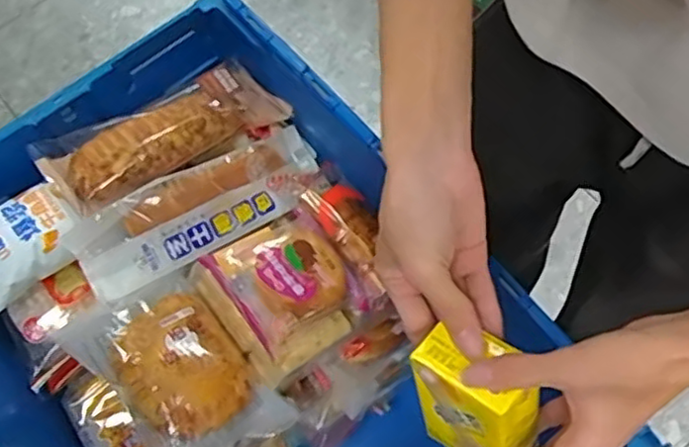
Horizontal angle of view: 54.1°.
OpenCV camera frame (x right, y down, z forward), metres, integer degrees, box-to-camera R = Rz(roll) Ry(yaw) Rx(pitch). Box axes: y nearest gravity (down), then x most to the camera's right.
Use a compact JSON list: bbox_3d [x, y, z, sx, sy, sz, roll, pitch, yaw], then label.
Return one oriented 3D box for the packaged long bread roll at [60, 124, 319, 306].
[{"bbox_3d":[-0.132,-0.021,0.648,0.252,0.042,0.089,-32,70,-25],"label":"packaged long bread roll"}]

